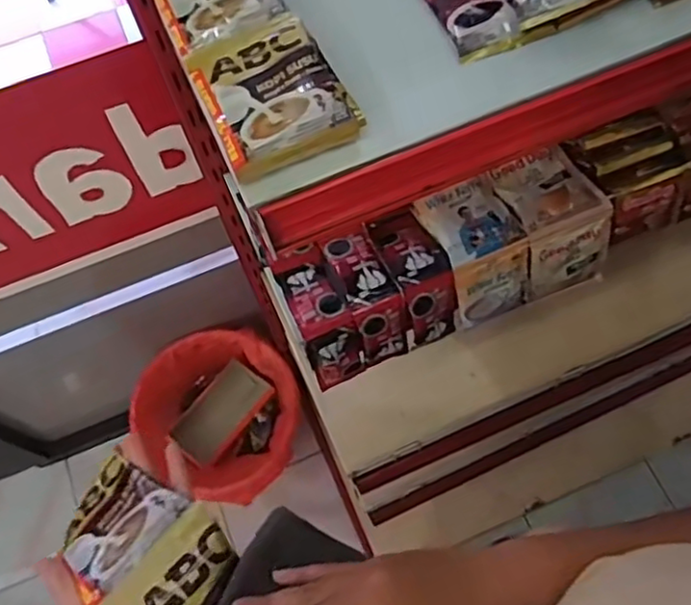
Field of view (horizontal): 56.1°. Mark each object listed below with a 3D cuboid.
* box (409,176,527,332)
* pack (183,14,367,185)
[{"bbox_3d":[0.136,-0.054,0.678,0.081,0.088,0.118,-24,66,-8],"label":"box"},{"bbox_3d":[-0.051,-0.142,0.440,0.088,0.029,0.102,-25,66,-8],"label":"pack"}]

